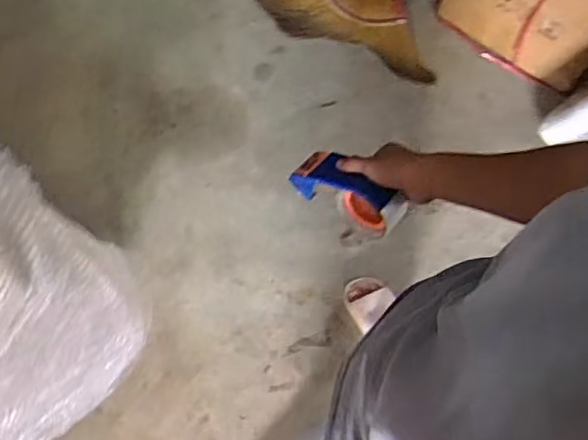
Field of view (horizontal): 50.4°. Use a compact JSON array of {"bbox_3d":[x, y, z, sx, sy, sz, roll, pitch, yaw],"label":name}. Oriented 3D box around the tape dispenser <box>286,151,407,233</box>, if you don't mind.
[{"bbox_3d":[0.071,-0.042,0.832,0.156,0.077,0.060,32,76,20],"label":"tape dispenser"}]

